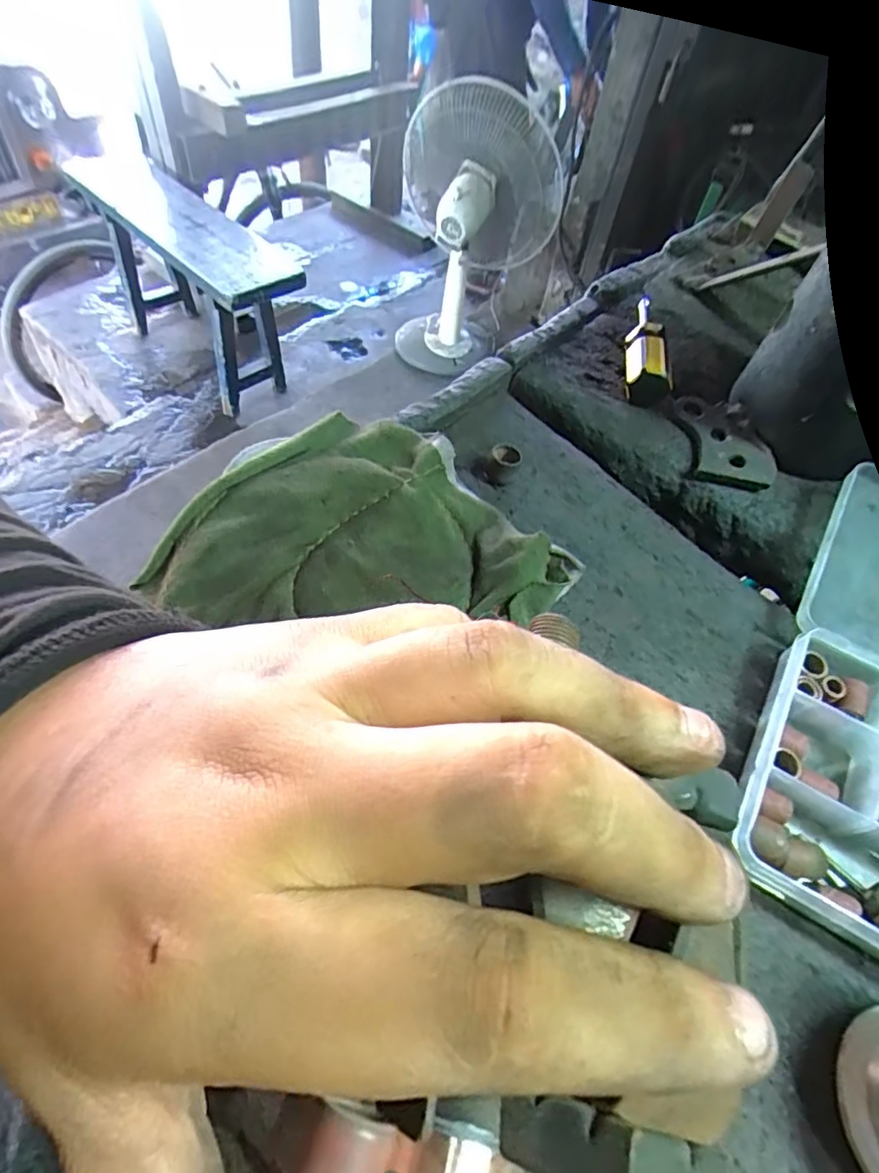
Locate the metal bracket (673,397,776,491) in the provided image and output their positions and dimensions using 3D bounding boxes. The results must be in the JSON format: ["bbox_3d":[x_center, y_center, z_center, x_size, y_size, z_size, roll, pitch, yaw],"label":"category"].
[{"bbox_3d":[0.142,-0.072,0.287,0.036,0.007,0.057,0,56,-7],"label":"metal bracket"}]

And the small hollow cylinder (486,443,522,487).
[{"bbox_3d":[0.030,-0.057,0.264,0.013,0.014,0.014,3,56,-5],"label":"small hollow cylinder"}]

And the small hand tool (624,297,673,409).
[{"bbox_3d":[0.113,-0.130,0.309,0.023,0.024,0.073,14,55,3],"label":"small hand tool"}]

